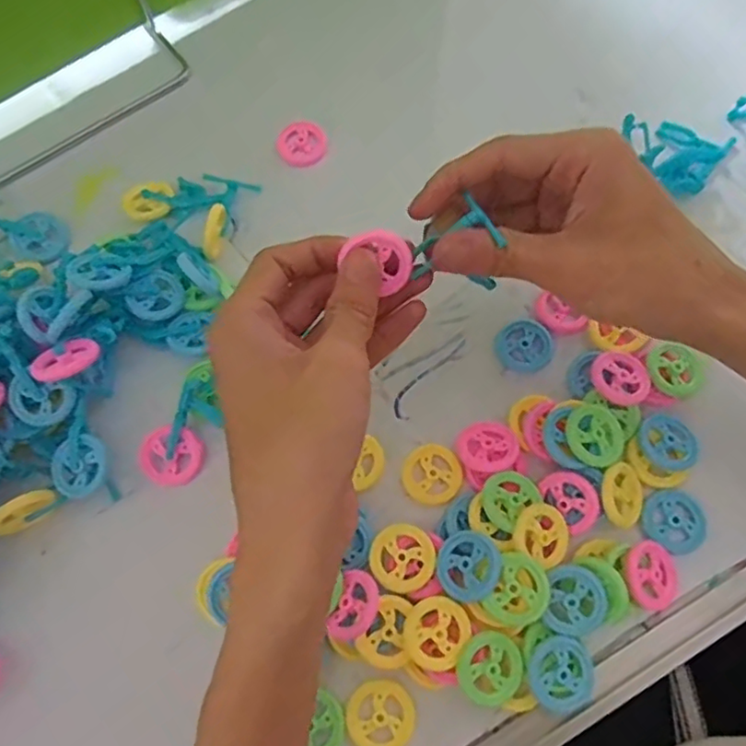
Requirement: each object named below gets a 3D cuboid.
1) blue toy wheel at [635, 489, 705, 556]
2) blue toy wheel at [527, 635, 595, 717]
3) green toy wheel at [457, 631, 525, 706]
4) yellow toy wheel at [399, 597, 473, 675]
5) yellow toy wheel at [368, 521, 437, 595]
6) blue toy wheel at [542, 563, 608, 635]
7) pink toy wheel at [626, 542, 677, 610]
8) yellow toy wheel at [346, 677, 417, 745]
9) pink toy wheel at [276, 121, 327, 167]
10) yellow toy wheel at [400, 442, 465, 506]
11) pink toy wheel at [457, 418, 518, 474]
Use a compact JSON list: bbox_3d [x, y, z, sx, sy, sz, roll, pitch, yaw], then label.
[{"bbox_3d":[0.143,0.072,0.286,0.029,0.005,0.030,-1,71,2],"label":"blue toy wheel"},{"bbox_3d":[0.081,0.131,0.260,0.028,0.009,0.029,-1,71,2],"label":"blue toy wheel"},{"bbox_3d":[0.051,0.127,0.257,0.030,0.004,0.028,3,77,-11],"label":"green toy wheel"},{"bbox_3d":[0.027,0.112,0.259,0.027,0.004,0.030,35,74,14],"label":"yellow toy wheel"},{"bbox_3d":[0.014,0.084,0.273,0.029,0.004,0.029,-1,70,3],"label":"yellow toy wheel"},{"bbox_3d":[0.089,0.100,0.263,0.026,0.005,0.029,3,90,6],"label":"blue toy wheel"},{"bbox_3d":[0.127,0.093,0.273,0.025,0.006,0.028,46,66,4],"label":"pink toy wheel"},{"bbox_3d":[0.004,0.150,0.261,0.029,0.004,0.029,-1,71,2],"label":"yellow toy wheel"},{"bbox_3d":[-0.044,-0.140,0.365,0.029,0.006,0.027,-1,71,2],"label":"pink toy wheel"},{"bbox_3d":[0.029,0.050,0.296,0.029,0.006,0.028,-1,71,2],"label":"yellow toy wheel"},{"bbox_3d":[0.056,0.037,0.295,0.029,0.009,0.027,-1,71,2],"label":"pink toy wheel"}]

